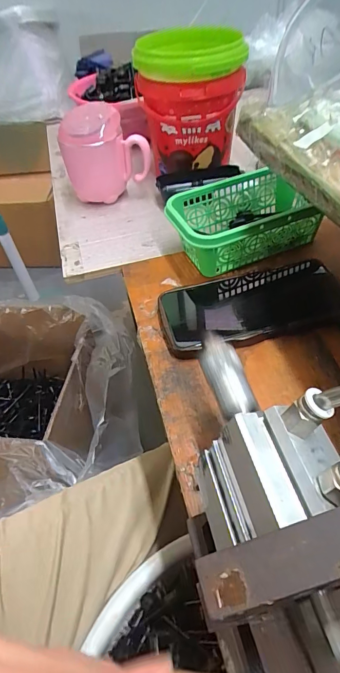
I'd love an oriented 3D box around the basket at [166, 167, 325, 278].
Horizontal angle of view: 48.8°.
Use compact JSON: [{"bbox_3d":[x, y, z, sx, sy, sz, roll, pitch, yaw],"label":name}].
[{"bbox_3d":[0.079,-0.120,0.394,0.148,0.055,0.090,-18,49,-10],"label":"basket"}]

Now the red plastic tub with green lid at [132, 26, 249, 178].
[{"bbox_3d":[0.023,-0.303,0.487,0.125,0.132,0.120,-11,48,-4],"label":"red plastic tub with green lid"}]

